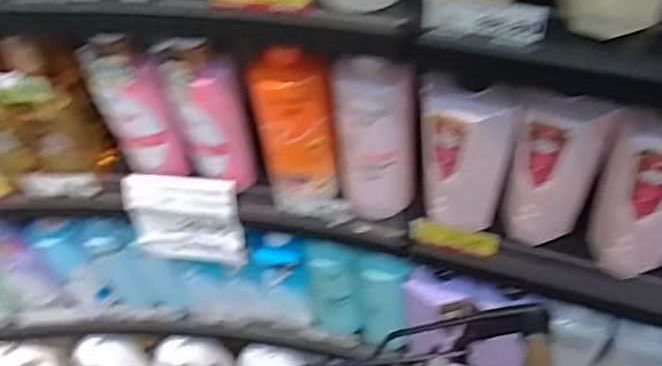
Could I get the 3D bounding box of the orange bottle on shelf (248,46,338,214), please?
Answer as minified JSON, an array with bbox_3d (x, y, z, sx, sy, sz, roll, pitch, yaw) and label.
[{"bbox_3d":[-0.038,-0.059,0.744,0.083,0.193,0.063,-11,48,-4],"label":"orange bottle on shelf"}]

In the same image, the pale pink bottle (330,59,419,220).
[{"bbox_3d":[0.051,-0.048,0.727,0.087,0.195,0.064,-3,48,3],"label":"pale pink bottle"}]

